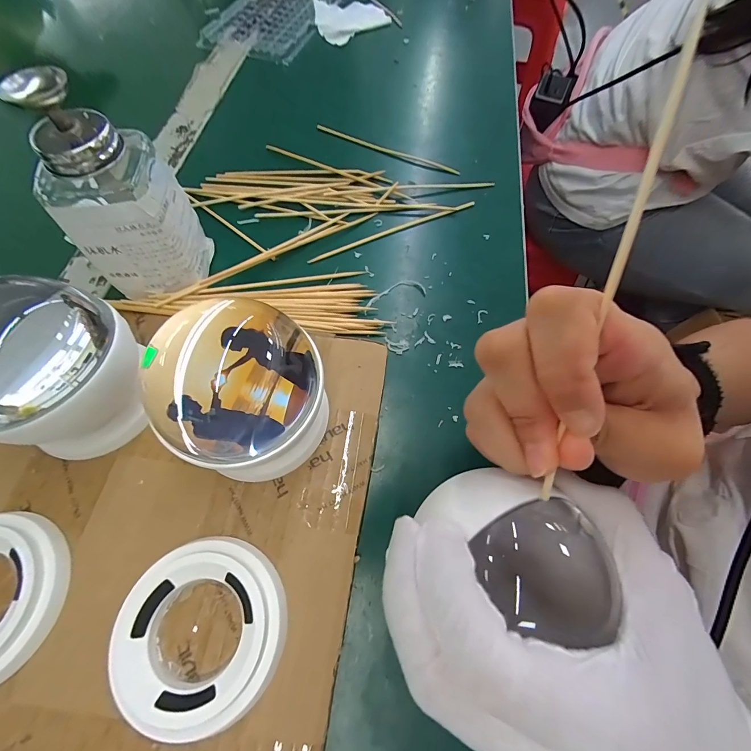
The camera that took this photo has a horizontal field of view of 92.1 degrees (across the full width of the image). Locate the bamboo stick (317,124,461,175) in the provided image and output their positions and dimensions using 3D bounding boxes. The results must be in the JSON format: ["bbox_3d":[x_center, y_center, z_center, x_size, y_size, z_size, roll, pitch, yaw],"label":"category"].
[{"bbox_3d":[0.008,-0.206,0.329,0.142,0.005,0.006,24,64,12],"label":"bamboo stick"}]

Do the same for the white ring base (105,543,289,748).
[{"bbox_3d":[-0.075,0.110,0.158,0.068,0.013,0.069,0,62,-1],"label":"white ring base"}]

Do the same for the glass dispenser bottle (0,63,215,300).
[{"bbox_3d":[-0.145,-0.101,0.209,0.052,0.117,0.049,-6,62,-4],"label":"glass dispenser bottle"}]

